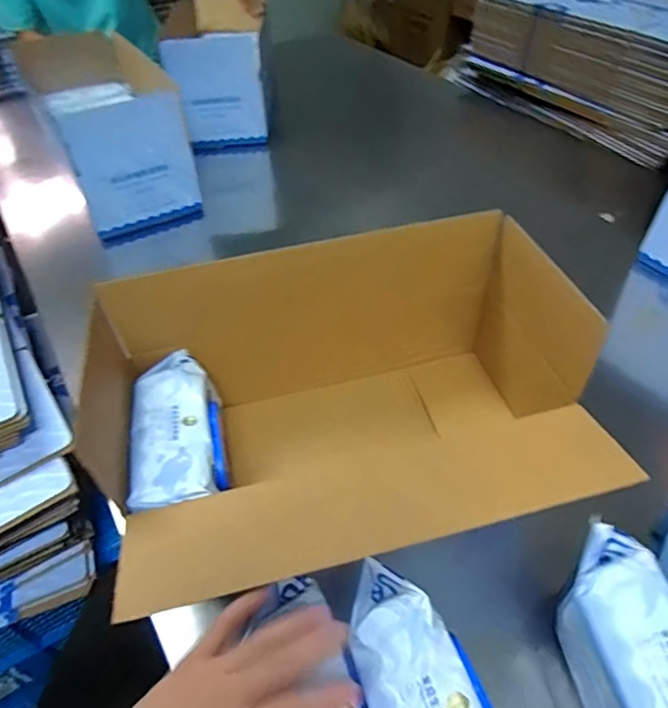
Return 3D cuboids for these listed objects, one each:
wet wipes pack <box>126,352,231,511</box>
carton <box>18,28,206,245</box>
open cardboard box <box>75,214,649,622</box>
[{"bbox_3d":[-0.149,0.071,0.513,0.085,0.049,0.184,-10,47,-8],"label":"wet wipes pack"},{"bbox_3d":[-0.447,-0.446,1.024,0.199,0.206,0.507,-24,50,-20],"label":"carton"},{"bbox_3d":[0.004,0.054,0.502,0.419,0.205,0.289,-10,47,-8],"label":"open cardboard box"}]

